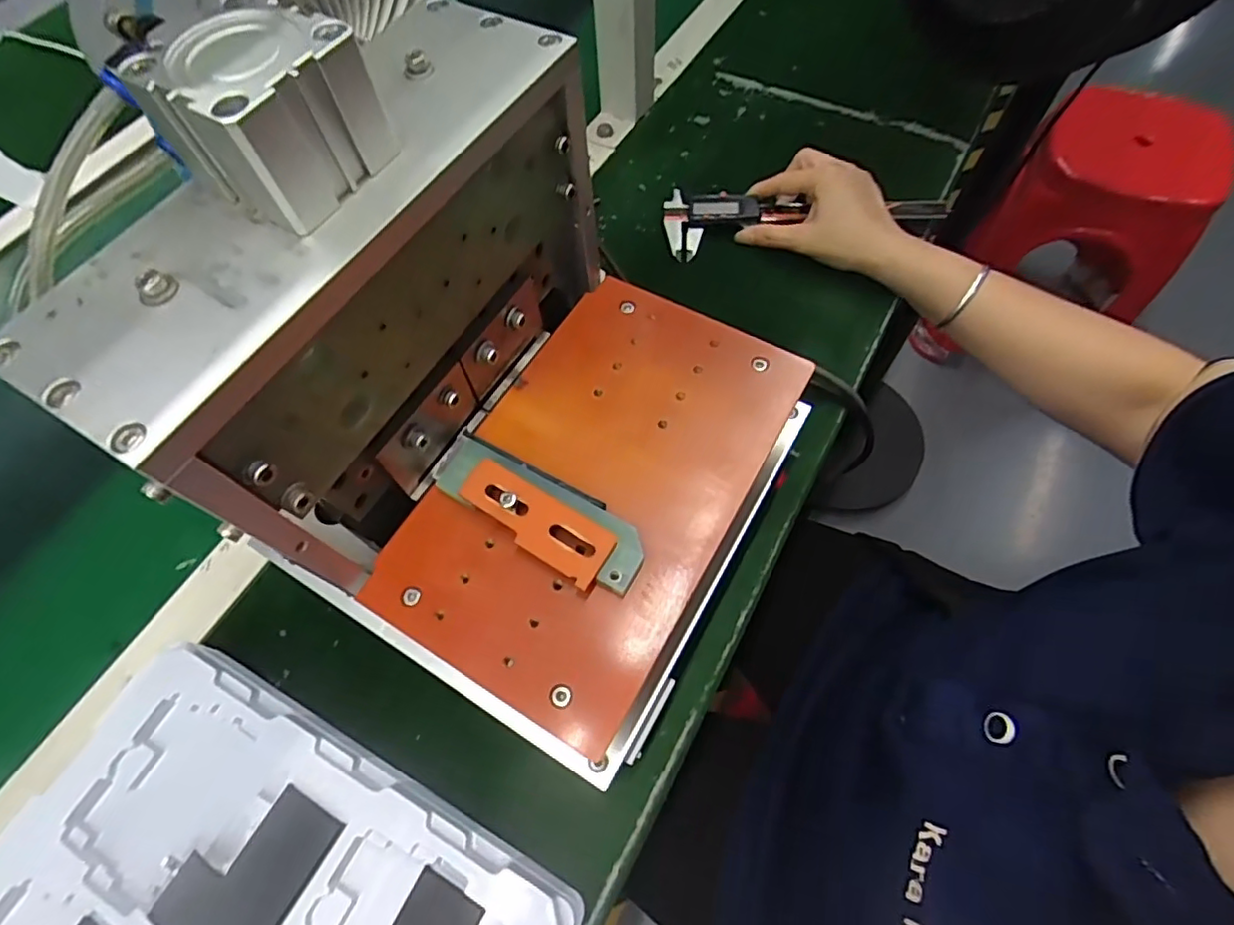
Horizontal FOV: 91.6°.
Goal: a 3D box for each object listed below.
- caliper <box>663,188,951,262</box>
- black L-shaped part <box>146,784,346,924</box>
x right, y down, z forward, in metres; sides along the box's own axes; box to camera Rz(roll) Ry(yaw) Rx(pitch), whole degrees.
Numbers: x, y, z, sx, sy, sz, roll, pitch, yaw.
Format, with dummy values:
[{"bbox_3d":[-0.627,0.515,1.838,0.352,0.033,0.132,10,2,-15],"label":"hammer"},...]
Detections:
[{"bbox_3d":[0.160,-0.207,0.510,0.236,0.021,0.060,1,64,5],"label":"caliper"},{"bbox_3d":[-0.183,0.204,0.301,0.055,0.012,0.076,26,68,15],"label":"black L-shaped part"}]

